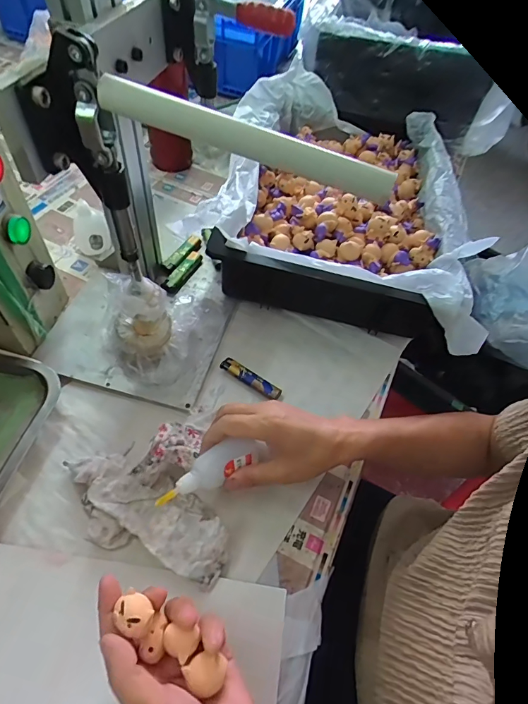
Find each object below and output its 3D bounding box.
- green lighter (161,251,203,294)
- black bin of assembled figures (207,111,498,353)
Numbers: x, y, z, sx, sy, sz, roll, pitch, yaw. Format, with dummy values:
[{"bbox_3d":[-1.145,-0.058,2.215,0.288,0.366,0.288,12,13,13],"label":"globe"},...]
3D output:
[{"bbox_3d":[-0.115,-0.114,0.568,0.021,0.015,0.077,26,56,15],"label":"green lighter"},{"bbox_3d":[0.128,-0.224,0.617,0.354,0.126,0.429,11,55,2],"label":"black bin of assembled figures"}]

